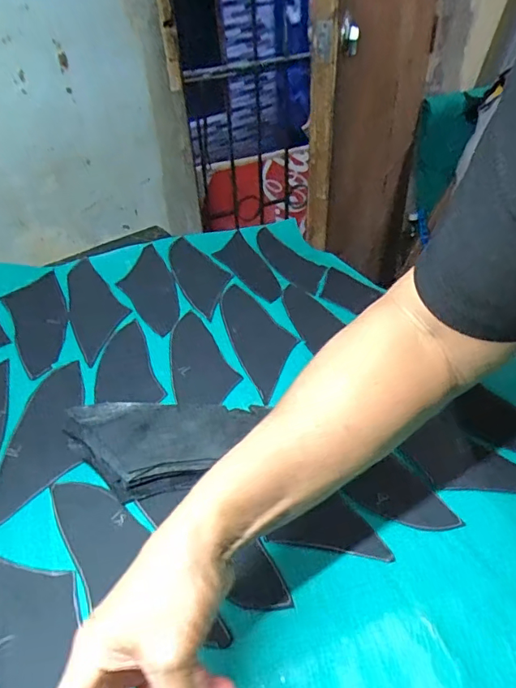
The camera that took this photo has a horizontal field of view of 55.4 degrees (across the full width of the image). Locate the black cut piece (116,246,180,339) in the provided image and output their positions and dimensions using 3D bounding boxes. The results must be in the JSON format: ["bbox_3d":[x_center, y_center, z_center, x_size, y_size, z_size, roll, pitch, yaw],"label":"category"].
[{"bbox_3d":[-0.143,-0.076,0.660,0.066,0.011,0.153,-22,57,-19],"label":"black cut piece"}]

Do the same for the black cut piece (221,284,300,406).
[{"bbox_3d":[0.001,-0.011,0.575,0.068,0.010,0.190,-13,43,-16],"label":"black cut piece"}]

